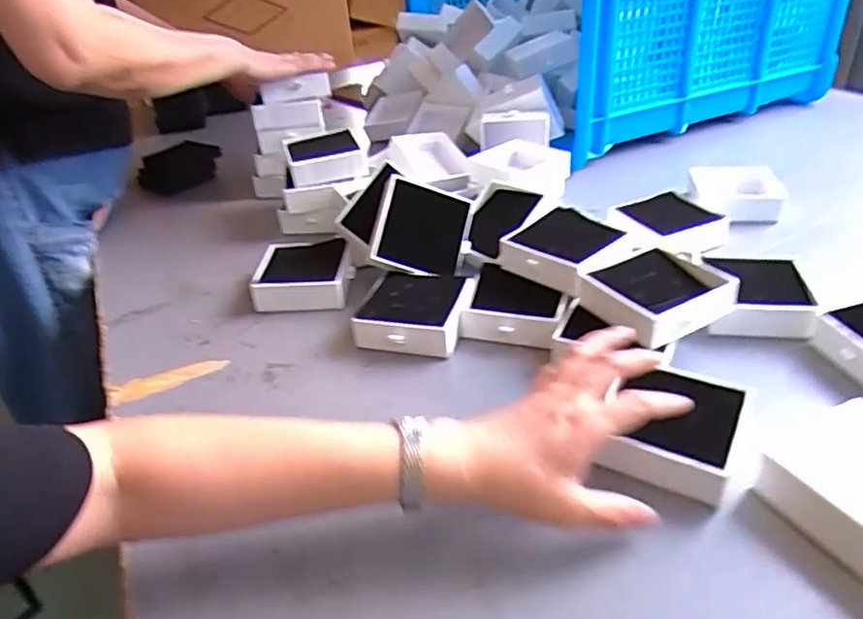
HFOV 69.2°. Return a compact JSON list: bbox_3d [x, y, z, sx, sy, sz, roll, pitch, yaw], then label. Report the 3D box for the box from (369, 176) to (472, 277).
[{"bbox_3d":[-0.009,-0.076,0.627,0.090,0.042,0.092,12,75,-6],"label":"box"}]

